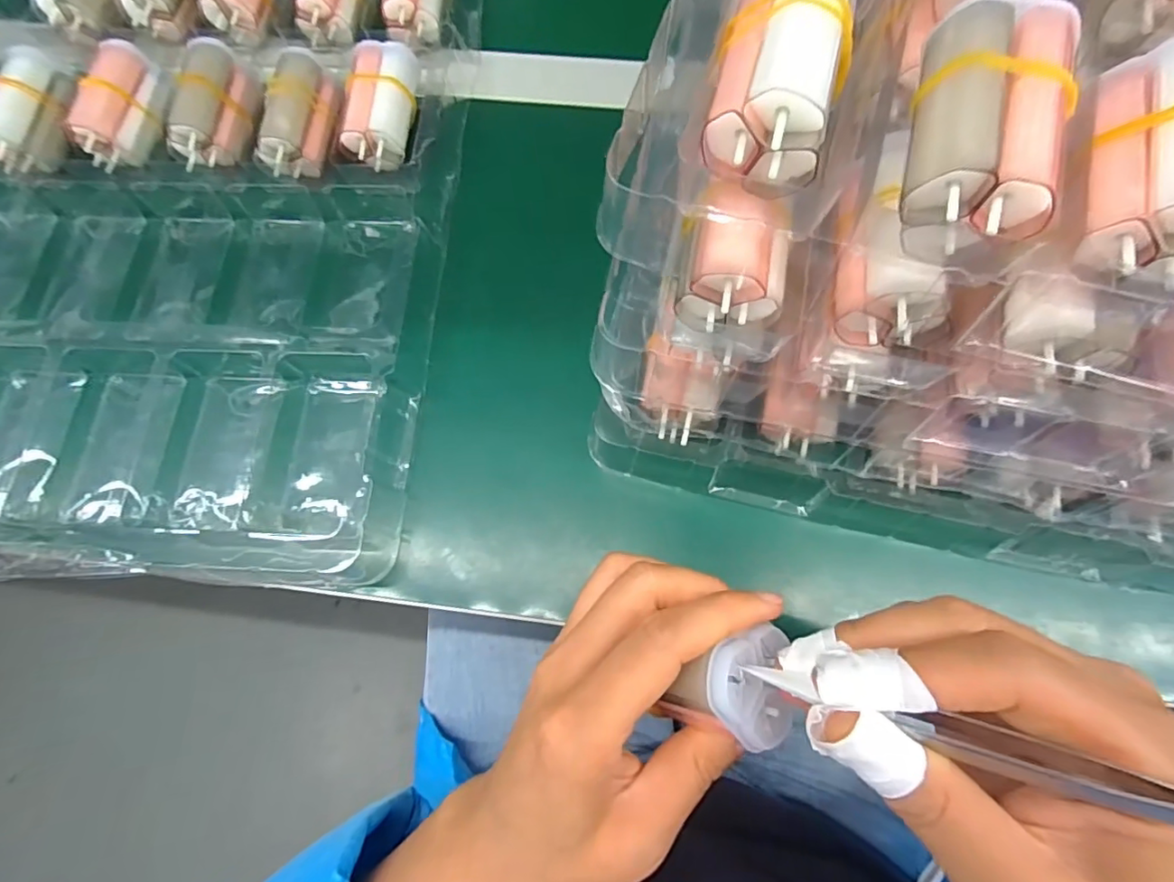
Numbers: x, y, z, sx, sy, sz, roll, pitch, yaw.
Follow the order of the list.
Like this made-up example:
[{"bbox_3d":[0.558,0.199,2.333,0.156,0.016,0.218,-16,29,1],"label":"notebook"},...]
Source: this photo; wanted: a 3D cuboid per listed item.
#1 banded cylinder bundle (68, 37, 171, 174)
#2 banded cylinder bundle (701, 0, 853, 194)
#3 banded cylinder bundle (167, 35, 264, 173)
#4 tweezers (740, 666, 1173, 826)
[{"bbox_3d":[-0.260,-0.188,0.303,0.028,0.028,0.066,12,73,6],"label":"banded cylinder bundle"},{"bbox_3d":[0.057,-0.108,0.161,0.036,0.033,0.068,18,73,8],"label":"banded cylinder bundle"},{"bbox_3d":[-0.208,-0.189,0.303,0.031,0.030,0.065,8,72,4],"label":"banded cylinder bundle"},{"bbox_3d":[0.101,0.075,0.129,0.124,0.008,0.007,6,70,31],"label":"tweezers"}]

